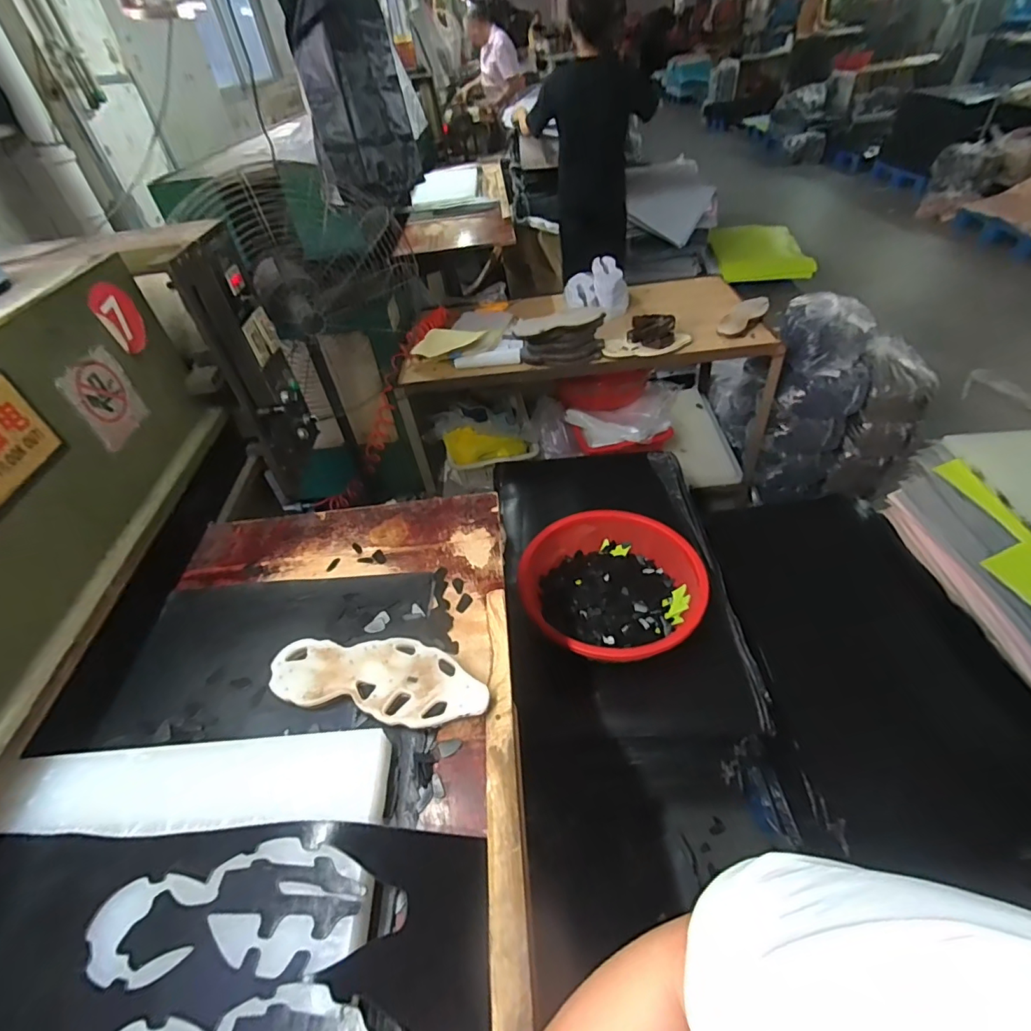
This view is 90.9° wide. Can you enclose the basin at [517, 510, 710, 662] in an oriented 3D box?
[{"bbox_3d":[0.210,0.152,1.168,0.389,0.116,0.364,-4,44,3],"label":"basin"}]

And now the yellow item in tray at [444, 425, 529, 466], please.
[{"bbox_3d":[-0.114,-0.271,1.922,0.310,0.131,0.101,-7,44,0],"label":"yellow item in tray"}]

